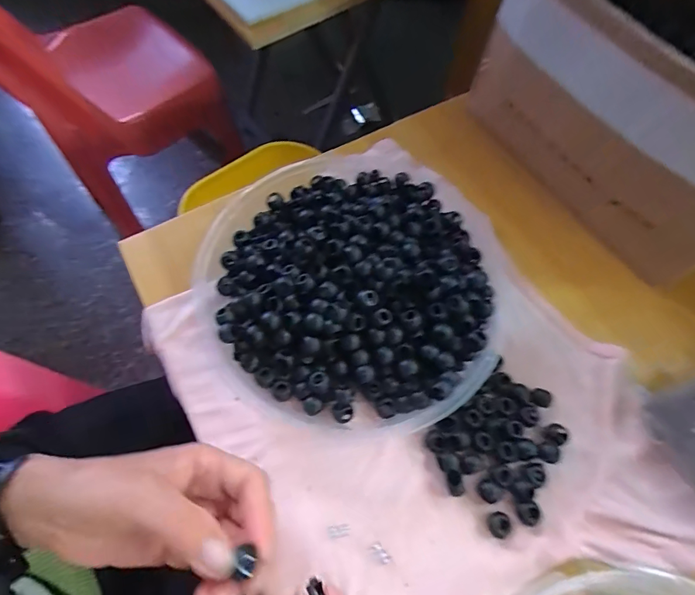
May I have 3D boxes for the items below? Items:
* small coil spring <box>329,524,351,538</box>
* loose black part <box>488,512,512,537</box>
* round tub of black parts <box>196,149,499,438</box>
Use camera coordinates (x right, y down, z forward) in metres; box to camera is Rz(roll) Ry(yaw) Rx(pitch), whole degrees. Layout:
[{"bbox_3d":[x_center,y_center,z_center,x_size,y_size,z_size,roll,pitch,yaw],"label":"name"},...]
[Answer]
[{"bbox_3d":[-0.005,0.153,0.260,0.014,0.004,0.007,-6,66,-4],"label":"small coil spring"},{"bbox_3d":[0.099,0.148,0.257,0.012,0.007,0.015,7,65,1],"label":"loose black part"},{"bbox_3d":[-0.003,-0.013,0.306,0.215,0.026,0.234,0,72,1],"label":"round tub of black parts"}]

